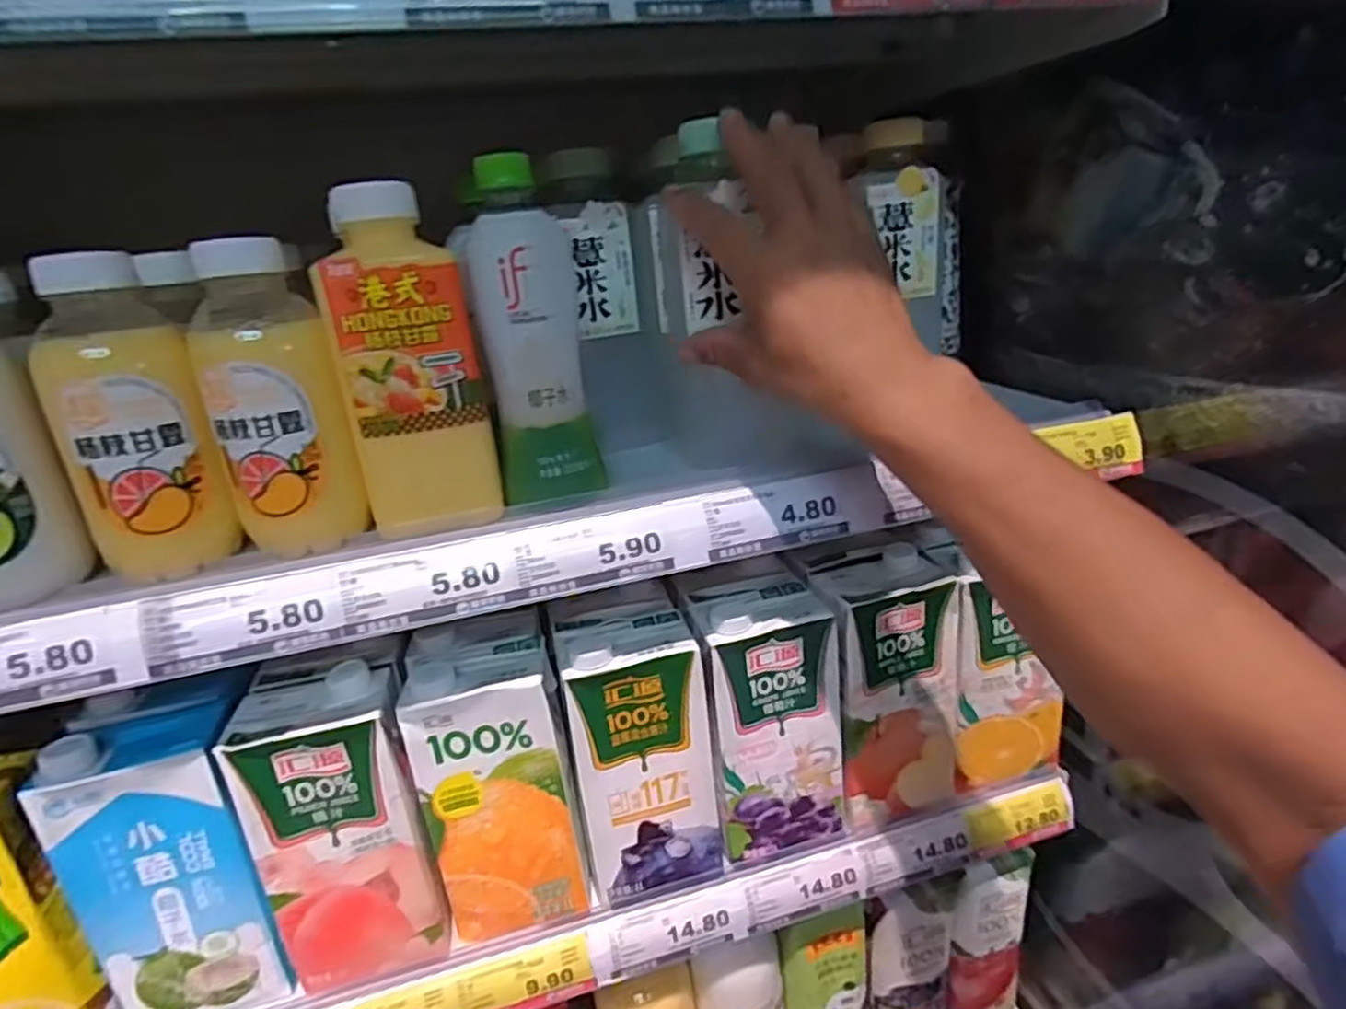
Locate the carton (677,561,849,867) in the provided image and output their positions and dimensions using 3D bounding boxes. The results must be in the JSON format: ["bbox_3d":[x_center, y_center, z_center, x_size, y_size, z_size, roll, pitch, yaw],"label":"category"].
[{"bbox_3d":[0.067,0.152,0.540,0.092,0.185,0.092,-10,20,-11],"label":"carton"}]

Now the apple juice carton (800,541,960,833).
[{"bbox_3d":[0.163,0.133,0.553,0.093,0.190,0.083,-8,19,-8],"label":"apple juice carton"}]

